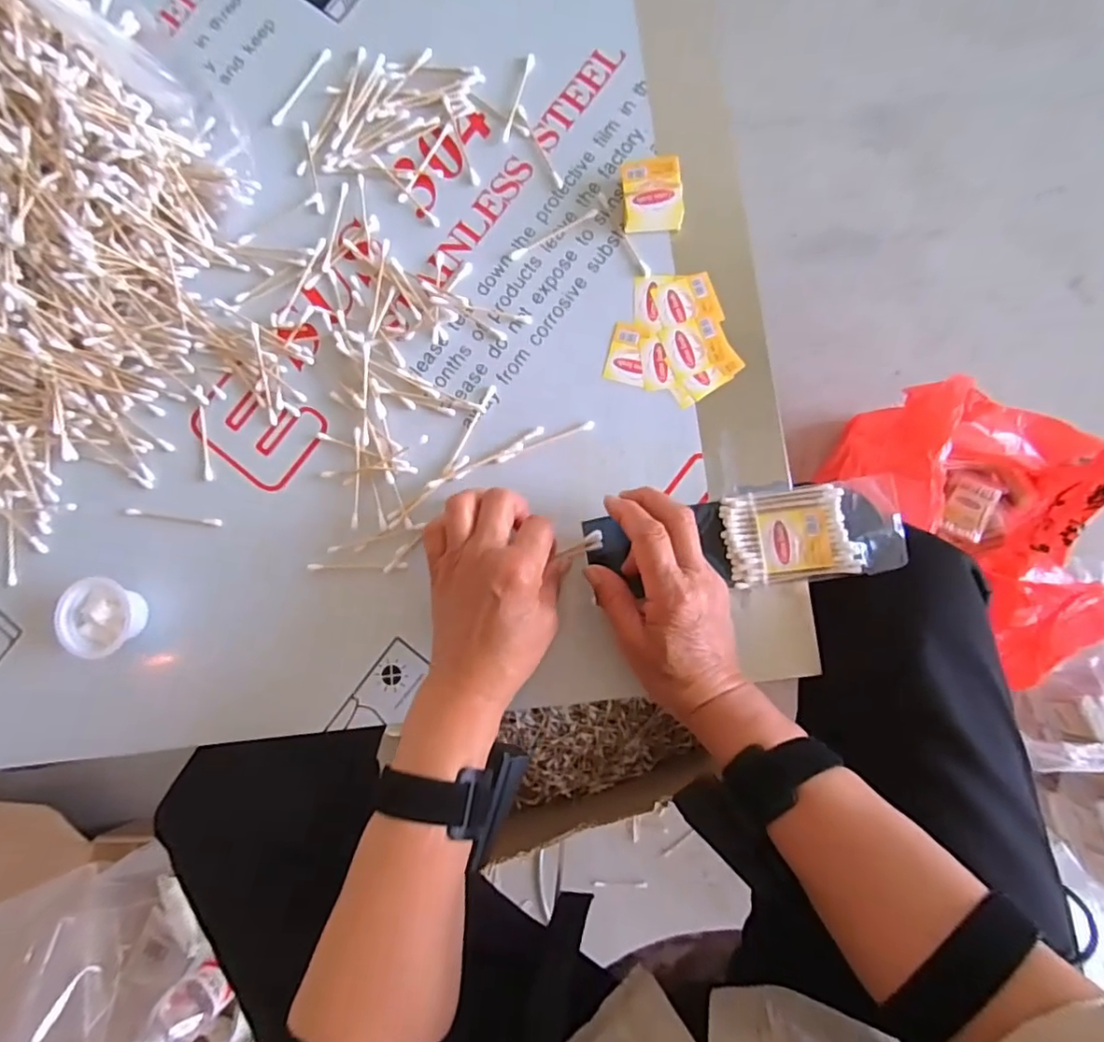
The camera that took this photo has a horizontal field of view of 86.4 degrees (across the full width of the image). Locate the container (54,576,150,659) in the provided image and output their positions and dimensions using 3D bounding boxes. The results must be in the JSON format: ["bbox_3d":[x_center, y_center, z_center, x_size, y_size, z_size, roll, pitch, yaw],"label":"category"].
[{"bbox_3d":[-0.314,0.068,0.417,0.051,0.030,0.053,0,85,3],"label":"container"}]

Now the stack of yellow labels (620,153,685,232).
[{"bbox_3d":[0.072,-0.235,0.425,0.041,0.021,0.046,-2,85,3],"label":"stack of yellow labels"}]

